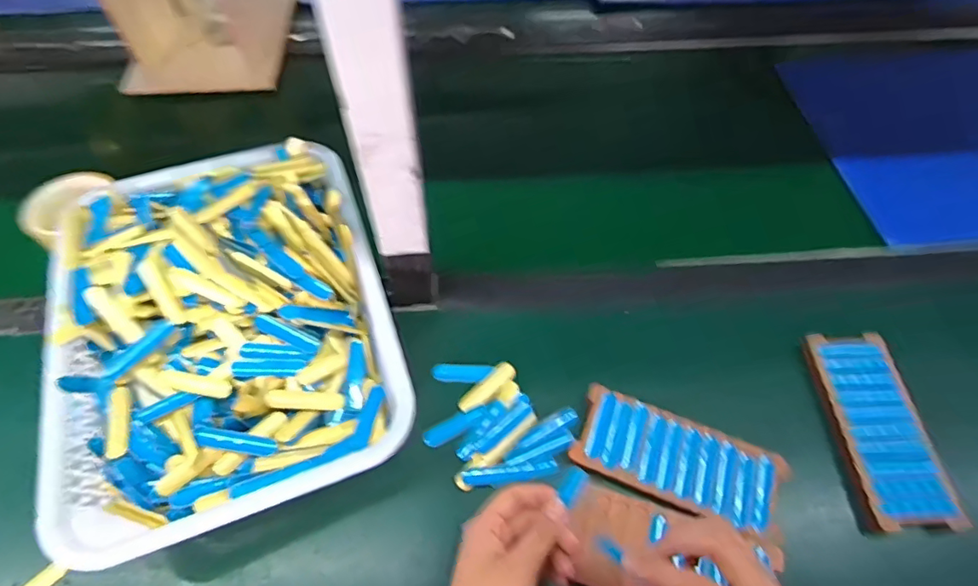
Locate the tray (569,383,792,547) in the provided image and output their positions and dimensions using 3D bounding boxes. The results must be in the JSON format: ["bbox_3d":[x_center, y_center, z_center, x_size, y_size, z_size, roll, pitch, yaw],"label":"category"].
[{"bbox_3d":[0.165,0.147,0.452,0.171,0.019,0.071,21,61,11],"label":"tray"}]

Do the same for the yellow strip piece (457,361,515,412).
[{"bbox_3d":[-0.002,0.089,0.490,0.063,0.007,0.020,-37,67,-21],"label":"yellow strip piece"}]

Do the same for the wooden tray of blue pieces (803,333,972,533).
[{"bbox_3d":[0.351,0.118,0.466,0.076,0.017,0.170,0,60,-1],"label":"wooden tray of blue pieces"}]

